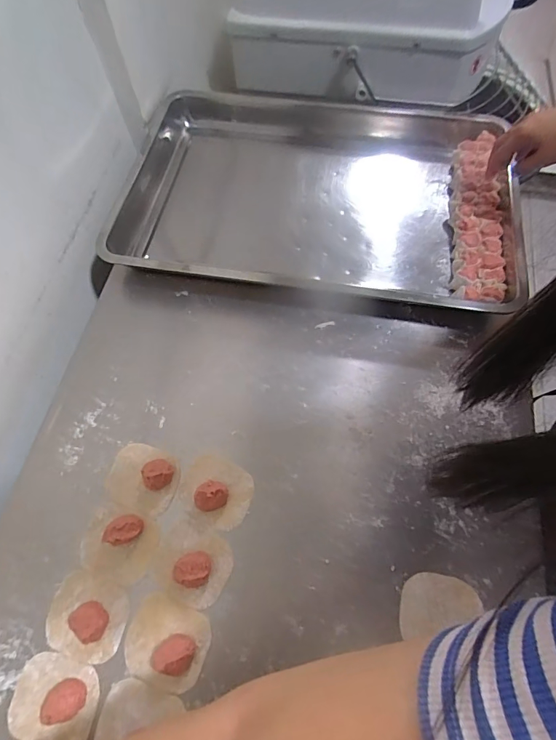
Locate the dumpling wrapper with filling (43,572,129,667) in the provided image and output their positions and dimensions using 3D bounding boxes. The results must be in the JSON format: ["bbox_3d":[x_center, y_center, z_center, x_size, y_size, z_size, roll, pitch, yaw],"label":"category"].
[{"bbox_3d":[-0.201,0.257,0.431,0.083,0.016,0.072,15,66,9],"label":"dumpling wrapper with filling"}]

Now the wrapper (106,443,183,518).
[{"bbox_3d":[-0.163,0.126,0.490,0.085,0.025,0.075,17,66,10],"label":"wrapper"}]

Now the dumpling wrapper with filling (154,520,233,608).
[{"bbox_3d":[-0.094,0.208,0.449,0.082,0.016,0.075,-1,64,2],"label":"dumpling wrapper with filling"}]

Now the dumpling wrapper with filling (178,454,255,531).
[{"bbox_3d":[-0.075,0.137,0.478,0.087,0.024,0.072,25,68,13],"label":"dumpling wrapper with filling"}]

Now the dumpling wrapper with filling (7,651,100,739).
[{"bbox_3d":[-0.219,0.324,0.401,0.085,0.022,0.072,13,65,8],"label":"dumpling wrapper with filling"}]

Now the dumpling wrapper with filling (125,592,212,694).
[{"bbox_3d":[-0.114,0.276,0.416,0.082,0.019,0.073,18,66,11],"label":"dumpling wrapper with filling"}]

